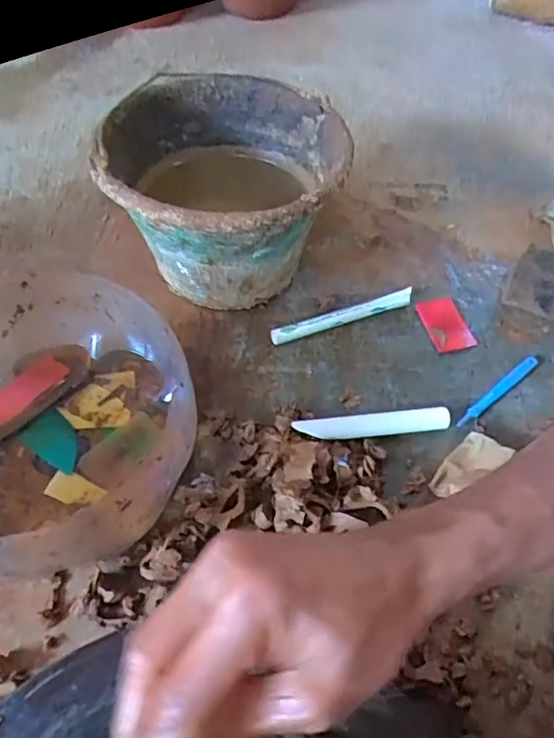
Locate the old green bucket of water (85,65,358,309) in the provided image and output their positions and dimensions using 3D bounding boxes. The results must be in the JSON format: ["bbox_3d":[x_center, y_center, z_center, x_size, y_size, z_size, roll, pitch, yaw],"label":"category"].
[{"bbox_3d":[-0.059,-0.191,0.622,0.248,0.170,0.262,1,53,-1],"label":"old green bucket of water"}]

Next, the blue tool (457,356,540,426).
[{"bbox_3d":[0.229,0.022,0.566,0.129,0.013,0.012,-32,61,-23],"label":"blue tool"}]

